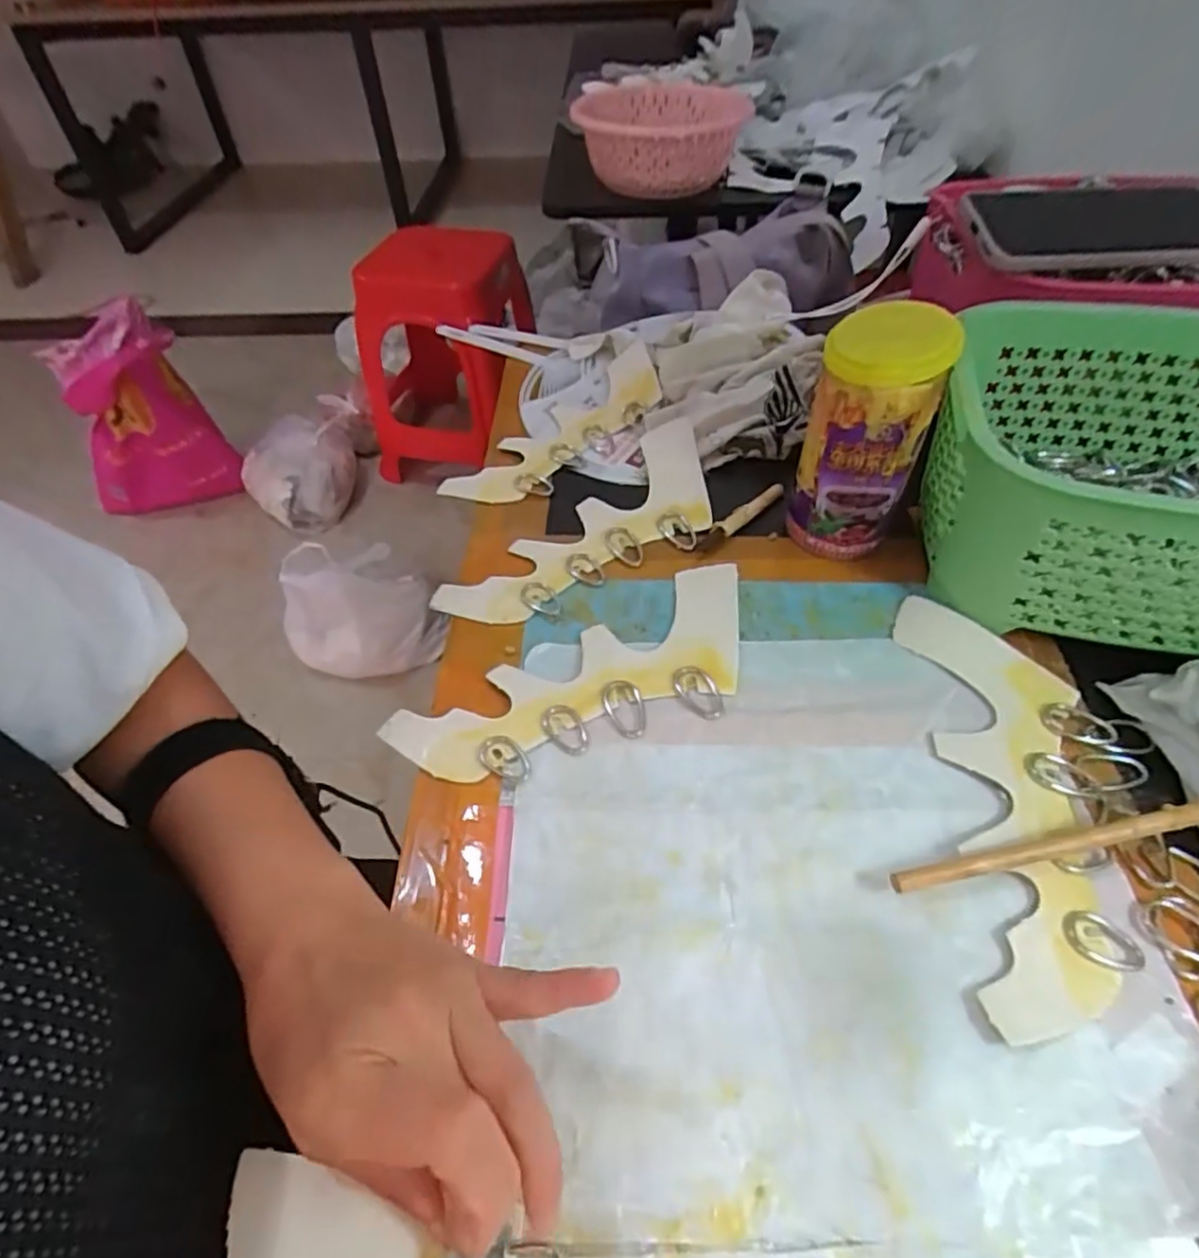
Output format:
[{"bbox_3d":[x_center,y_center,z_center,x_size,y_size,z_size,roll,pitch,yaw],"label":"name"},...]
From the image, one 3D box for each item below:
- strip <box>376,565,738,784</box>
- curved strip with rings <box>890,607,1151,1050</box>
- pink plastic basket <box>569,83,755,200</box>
[{"bbox_3d":[-0.002,0.028,0.371,0.217,0.006,0.088,-23,53,-17],"label":"strip"},{"bbox_3d":[0.205,0.072,0.323,0.085,0.009,0.222,4,50,5],"label":"curved strip with rings"},{"bbox_3d":[0.077,-0.631,0.870,0.200,0.086,0.219,10,51,11],"label":"pink plastic basket"}]

